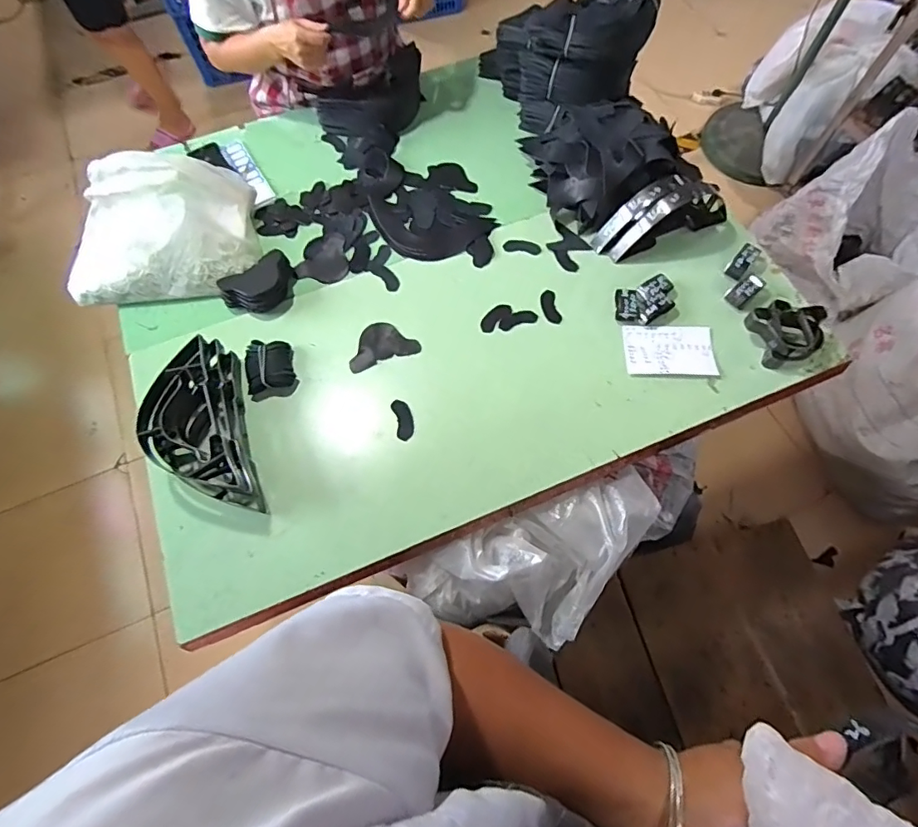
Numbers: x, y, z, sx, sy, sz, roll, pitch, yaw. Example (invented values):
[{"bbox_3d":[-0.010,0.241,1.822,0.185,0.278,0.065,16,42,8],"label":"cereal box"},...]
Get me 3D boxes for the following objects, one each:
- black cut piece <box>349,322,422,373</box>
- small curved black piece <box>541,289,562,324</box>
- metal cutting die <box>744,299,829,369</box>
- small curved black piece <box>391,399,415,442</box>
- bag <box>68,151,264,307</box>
[{"bbox_3d":[-0.141,-0.128,0.894,0.127,0.008,0.079,-18,78,-9],"label":"black cut piece"},{"bbox_3d":[0.172,-0.200,0.924,0.031,0.007,0.072,-12,75,-1],"label":"small curved black piece"},{"bbox_3d":[0.571,-0.147,0.854,0.118,0.055,0.109,0,75,2],"label":"metal cutting die"},{"bbox_3d":[-0.094,0.010,0.839,0.032,0.008,0.075,-13,75,-2],"label":"small curved black piece"},{"bbox_3d":[-0.575,-0.355,0.935,0.345,0.147,0.290,-14,75,-2],"label":"bag"}]

